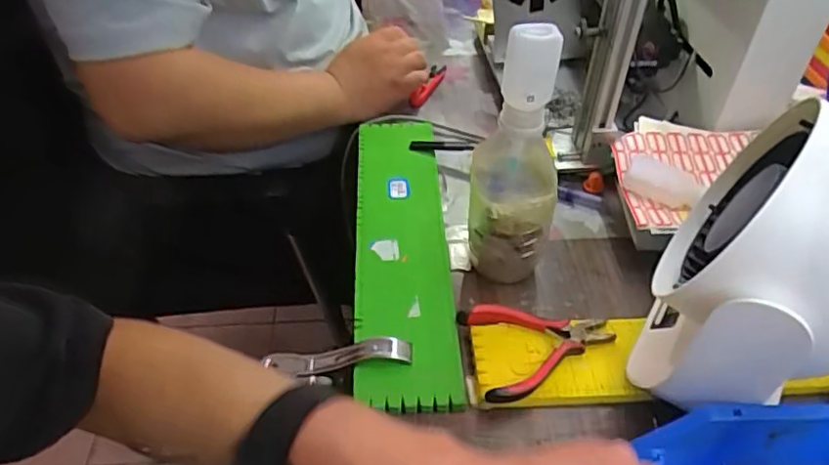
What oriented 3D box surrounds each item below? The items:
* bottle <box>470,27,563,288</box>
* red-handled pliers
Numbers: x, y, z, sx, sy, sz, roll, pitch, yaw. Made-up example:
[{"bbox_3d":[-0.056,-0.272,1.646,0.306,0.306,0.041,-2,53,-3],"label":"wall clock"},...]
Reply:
[{"bbox_3d":[0.080,-0.056,0.479,0.063,0.224,0.076,1,44,2],"label":"bottle"},{"bbox_3d":[0.096,0.084,0.461,0.109,0.023,0.084,-9,45,-9],"label":"red-handled pliers"}]

